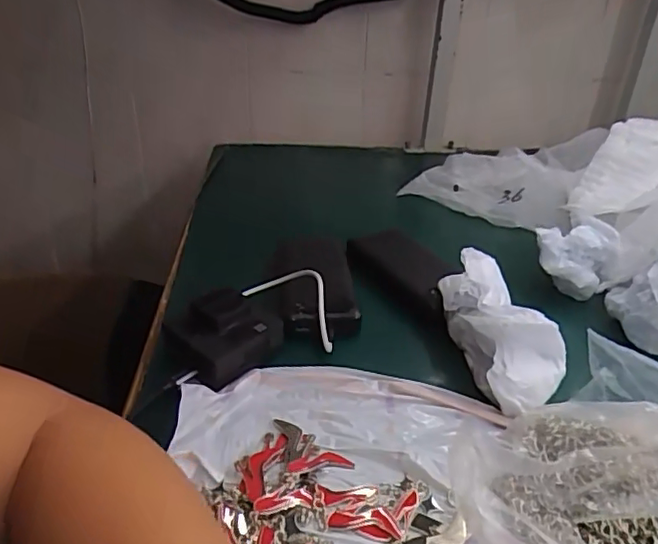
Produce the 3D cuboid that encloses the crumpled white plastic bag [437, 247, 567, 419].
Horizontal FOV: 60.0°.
[{"bbox_3d":[0.144,0.045,0.476,0.068,0.071,0.143,-4,31,-10],"label":"crumpled white plastic bag"}]

